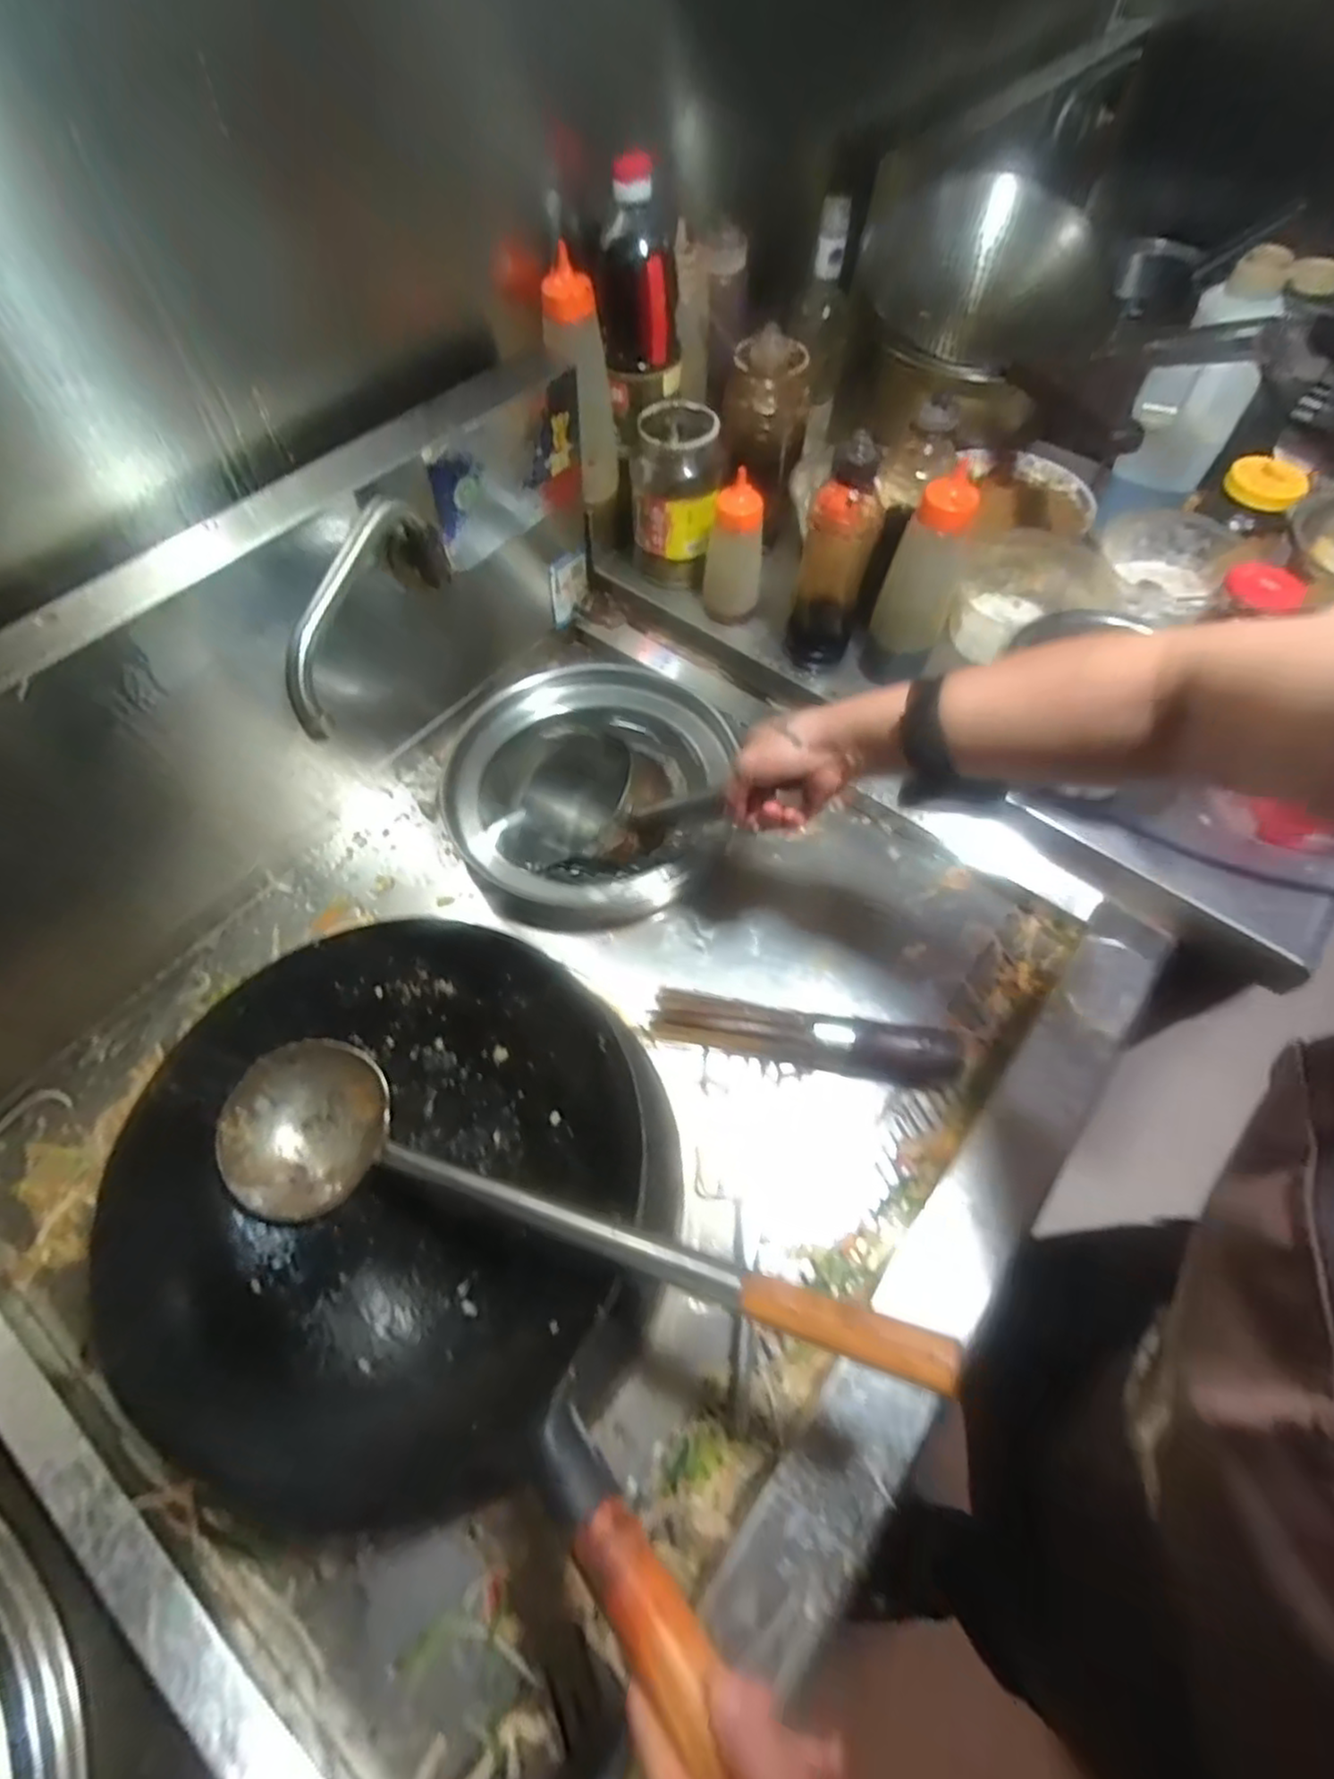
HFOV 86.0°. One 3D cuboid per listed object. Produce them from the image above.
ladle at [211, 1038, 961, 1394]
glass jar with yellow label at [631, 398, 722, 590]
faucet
[{"bbox_3d":[-0.093,0.208,0.466,0.517,0.068,0.118,7,59,26],"label":"ladle"},{"bbox_3d":[0.010,-0.440,0.811,0.094,0.161,0.096,0,60,0],"label":"glass jar with yellow label"},{"bbox_3d":[-0.249,-0.221,0.565,0.065,0.099,0.211,16,62,9],"label":"faucet"}]

